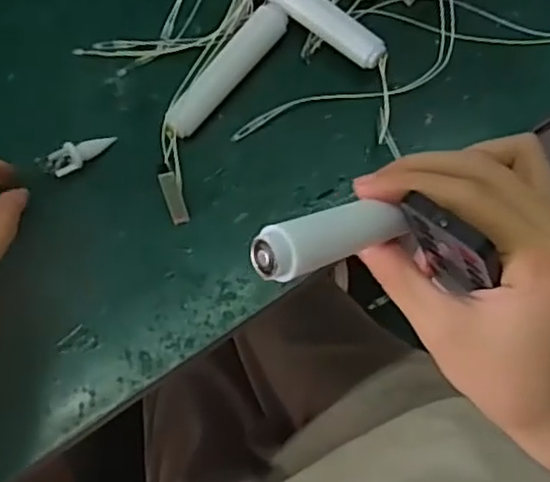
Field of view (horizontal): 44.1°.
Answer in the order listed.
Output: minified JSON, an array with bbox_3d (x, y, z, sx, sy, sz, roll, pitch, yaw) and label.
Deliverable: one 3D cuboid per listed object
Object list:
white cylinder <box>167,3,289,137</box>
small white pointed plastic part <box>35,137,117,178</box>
[{"bbox_3d":[-0.026,-0.092,0.370,0.016,0.017,0.088,38,79,11],"label":"white cylinder"},{"bbox_3d":[-0.104,-0.046,0.362,0.040,0.008,0.012,-27,75,-22],"label":"small white pointed plastic part"}]

